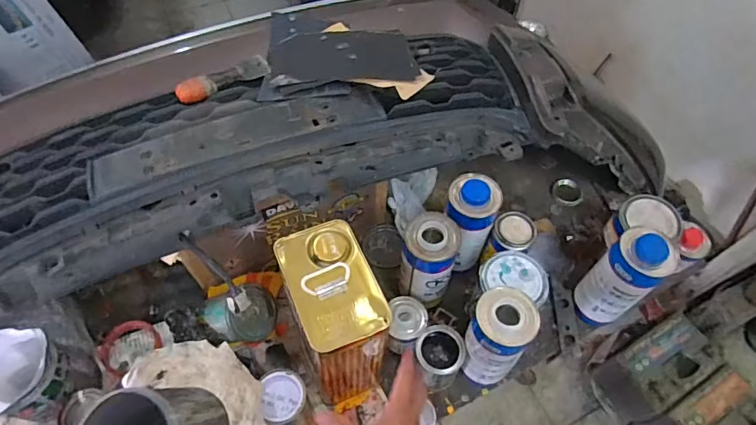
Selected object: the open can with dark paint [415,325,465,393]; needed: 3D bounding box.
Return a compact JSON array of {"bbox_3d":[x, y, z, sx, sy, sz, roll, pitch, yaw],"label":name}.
[{"bbox_3d":[0.092,0.227,0.741,0.070,0.087,0.075,1,57,-2],"label":"open can with dark paint"}]

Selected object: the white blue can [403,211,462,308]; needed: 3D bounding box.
[{"bbox_3d":[0.075,0.077,0.748,0.083,0.153,0.086,8,57,3],"label":"white blue can"}]

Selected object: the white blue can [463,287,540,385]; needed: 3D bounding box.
[{"bbox_3d":[0.166,0.180,0.685,0.079,0.186,0.074,1,57,-2],"label":"white blue can"}]

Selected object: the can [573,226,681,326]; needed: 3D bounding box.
[{"bbox_3d":[0.386,0.103,0.752,0.075,0.194,0.079,1,57,-2],"label":"can"}]

